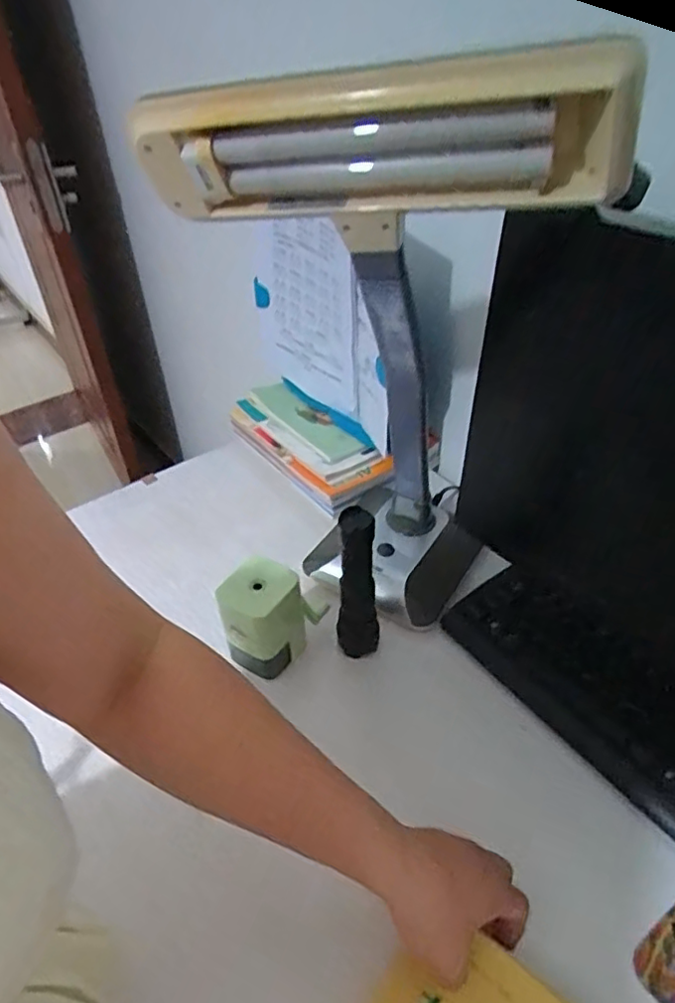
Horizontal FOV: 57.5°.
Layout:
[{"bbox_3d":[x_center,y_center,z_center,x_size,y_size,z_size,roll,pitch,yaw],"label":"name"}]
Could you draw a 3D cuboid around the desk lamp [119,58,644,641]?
[{"bbox_3d":[0.048,-0.079,0.528,0.283,0.479,0.189,22,45,26],"label":"desk lamp"}]

